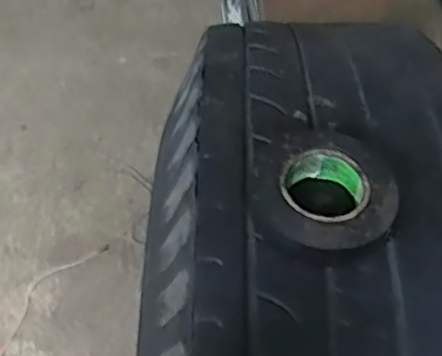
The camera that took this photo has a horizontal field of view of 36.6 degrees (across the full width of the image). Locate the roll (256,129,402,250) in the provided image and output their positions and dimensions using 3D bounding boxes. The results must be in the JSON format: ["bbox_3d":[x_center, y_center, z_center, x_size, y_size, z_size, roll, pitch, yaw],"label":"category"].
[{"bbox_3d":[0.047,0.006,0.291,0.058,0.015,0.059,1,45,-1],"label":"roll"}]

